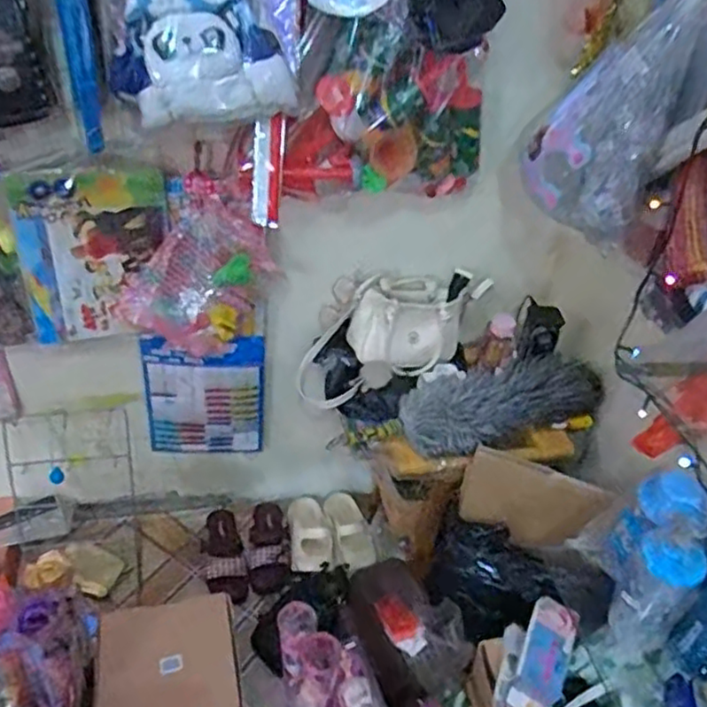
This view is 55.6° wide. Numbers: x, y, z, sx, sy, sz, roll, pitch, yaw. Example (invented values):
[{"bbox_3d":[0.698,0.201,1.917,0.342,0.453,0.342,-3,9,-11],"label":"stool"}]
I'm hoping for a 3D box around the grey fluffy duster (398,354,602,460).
[{"bbox_3d":[0.278,0.083,1.267,0.387,0.105,0.140,-10,41,-21],"label":"grey fluffy duster"}]

